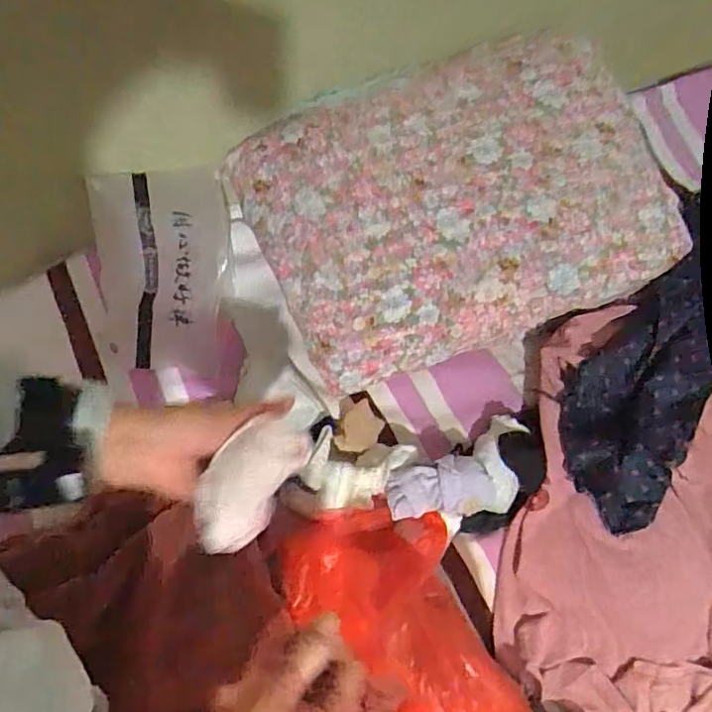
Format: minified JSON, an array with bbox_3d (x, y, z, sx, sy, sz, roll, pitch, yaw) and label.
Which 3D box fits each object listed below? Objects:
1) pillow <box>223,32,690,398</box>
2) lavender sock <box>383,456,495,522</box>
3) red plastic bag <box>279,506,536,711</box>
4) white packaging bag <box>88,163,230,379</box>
[{"bbox_3d":[0.110,-0.171,0.645,0.438,0.112,0.316,-21,69,-12],"label":"pillow"},{"bbox_3d":[0.086,0.135,0.601,0.105,0.038,0.055,-4,67,-5],"label":"lavender sock"},{"bbox_3d":[0.047,0.265,0.510,0.162,0.148,0.294,-22,40,-12],"label":"red plastic bag"},{"bbox_3d":[-0.220,-0.096,0.663,0.143,0.038,0.230,-4,92,-7],"label":"white packaging bag"}]

